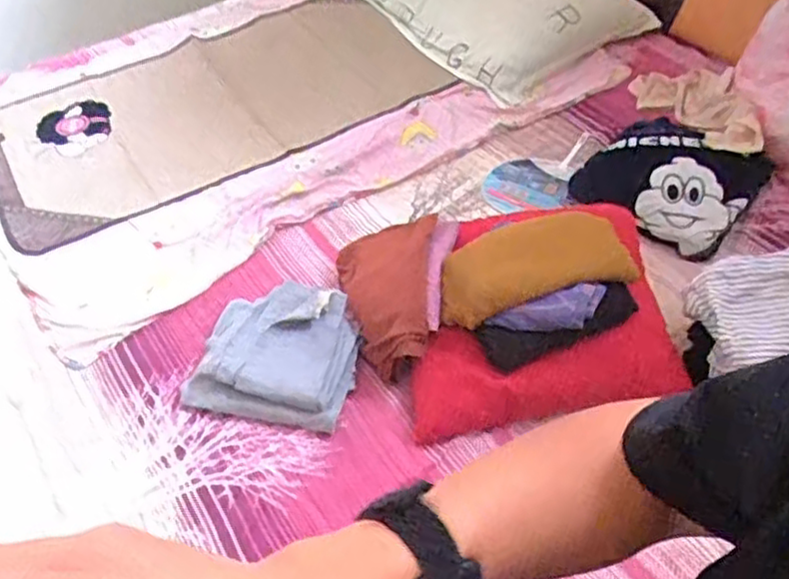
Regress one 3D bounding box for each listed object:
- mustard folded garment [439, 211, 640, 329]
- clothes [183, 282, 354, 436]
[{"bbox_3d":[0.220,-0.038,1.110,0.306,0.092,0.134,-17,51,-10],"label":"mustard folded garment"},{"bbox_3d":[-0.196,0.100,1.166,0.267,0.091,0.223,8,51,11],"label":"clothes"}]

